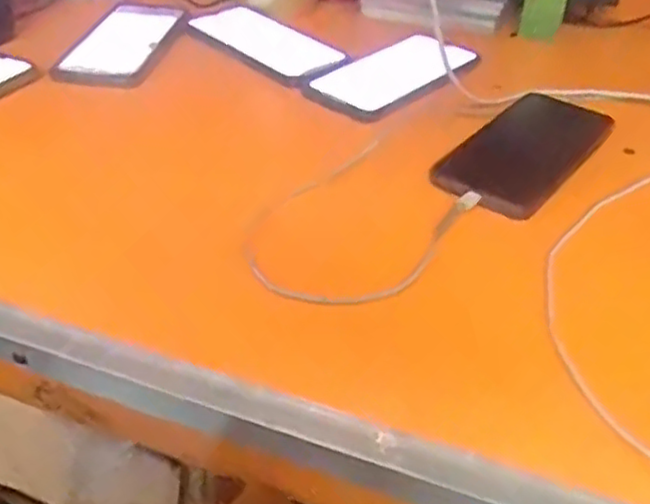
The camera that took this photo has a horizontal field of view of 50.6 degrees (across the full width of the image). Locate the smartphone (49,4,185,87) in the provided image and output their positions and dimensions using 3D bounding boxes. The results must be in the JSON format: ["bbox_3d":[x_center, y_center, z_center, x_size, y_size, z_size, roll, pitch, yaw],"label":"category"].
[{"bbox_3d":[-0.183,-0.198,0.641,0.077,0.010,0.166,5,37,5],"label":"smartphone"}]

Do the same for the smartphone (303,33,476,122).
[{"bbox_3d":[0.065,-0.159,0.615,0.159,0.011,0.088,-31,49,-32],"label":"smartphone"}]

